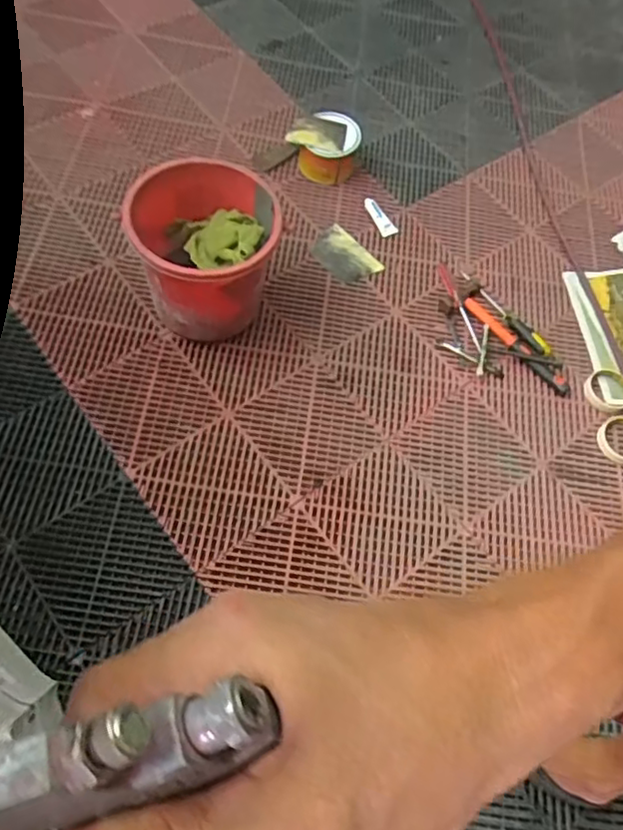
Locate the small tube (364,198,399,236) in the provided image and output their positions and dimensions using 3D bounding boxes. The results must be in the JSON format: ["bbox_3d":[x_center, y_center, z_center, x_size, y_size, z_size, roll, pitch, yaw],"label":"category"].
[{"bbox_3d":[0.151,-0.429,1.361,0.038,0.023,0.098,-22,67,-14],"label":"small tube"}]

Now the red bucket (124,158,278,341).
[{"bbox_3d":[-0.191,-0.272,1.119,0.254,0.240,0.241,3,63,-5],"label":"red bucket"}]

